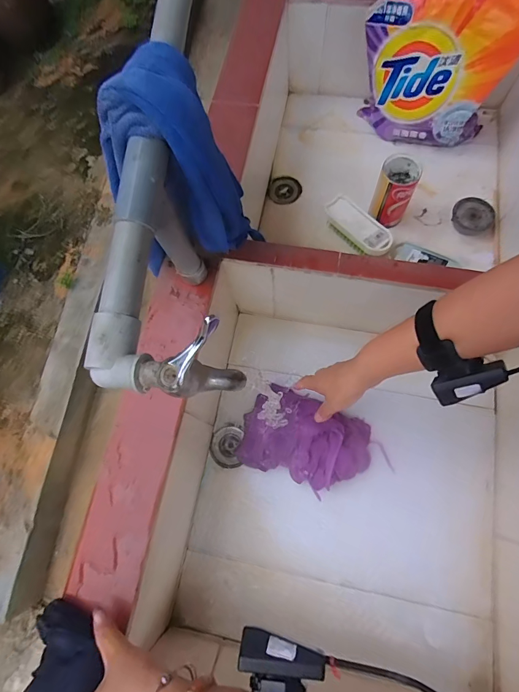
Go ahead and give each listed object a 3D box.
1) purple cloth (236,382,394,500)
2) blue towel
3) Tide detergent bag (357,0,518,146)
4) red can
[{"bbox_3d":[0.076,0.150,0.590,0.205,0.065,0.134,23,75,9],"label":"purple cloth"},{"bbox_3d":[-0.080,-0.178,0.429,0.105,0.237,0.122,32,76,12],"label":"blue towel"},{"bbox_3d":[0.310,-0.494,0.669,0.246,0.263,0.091,12,73,6],"label":"Tide detergent bag"},{"bbox_3d":[0.240,-0.274,0.687,0.063,0.111,0.074,19,74,8],"label":"red can"}]

